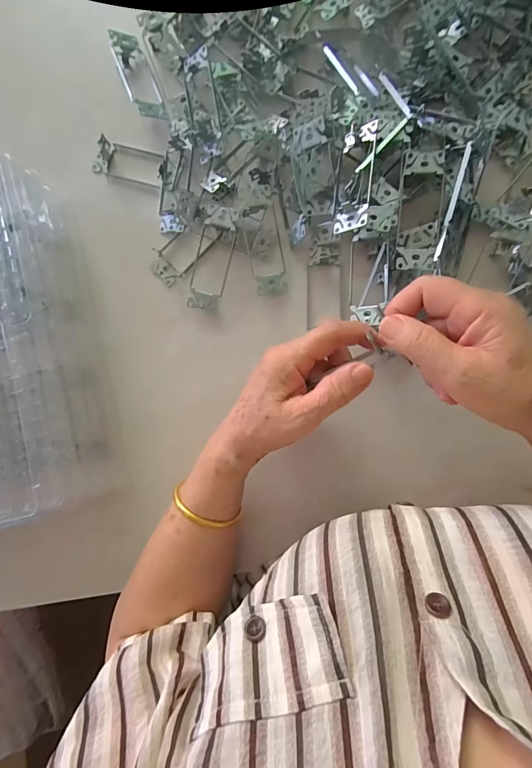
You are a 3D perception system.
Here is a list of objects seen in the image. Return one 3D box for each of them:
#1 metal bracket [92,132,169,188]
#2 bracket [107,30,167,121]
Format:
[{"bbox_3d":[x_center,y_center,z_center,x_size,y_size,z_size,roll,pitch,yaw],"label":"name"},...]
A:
[{"bbox_3d":[-0.151,-0.248,0.397,0.090,0.021,0.040,18,93,8],"label":"metal bracket"},{"bbox_3d":[-0.142,-0.339,0.392,0.030,0.024,0.102,-23,87,8],"label":"bracket"}]

